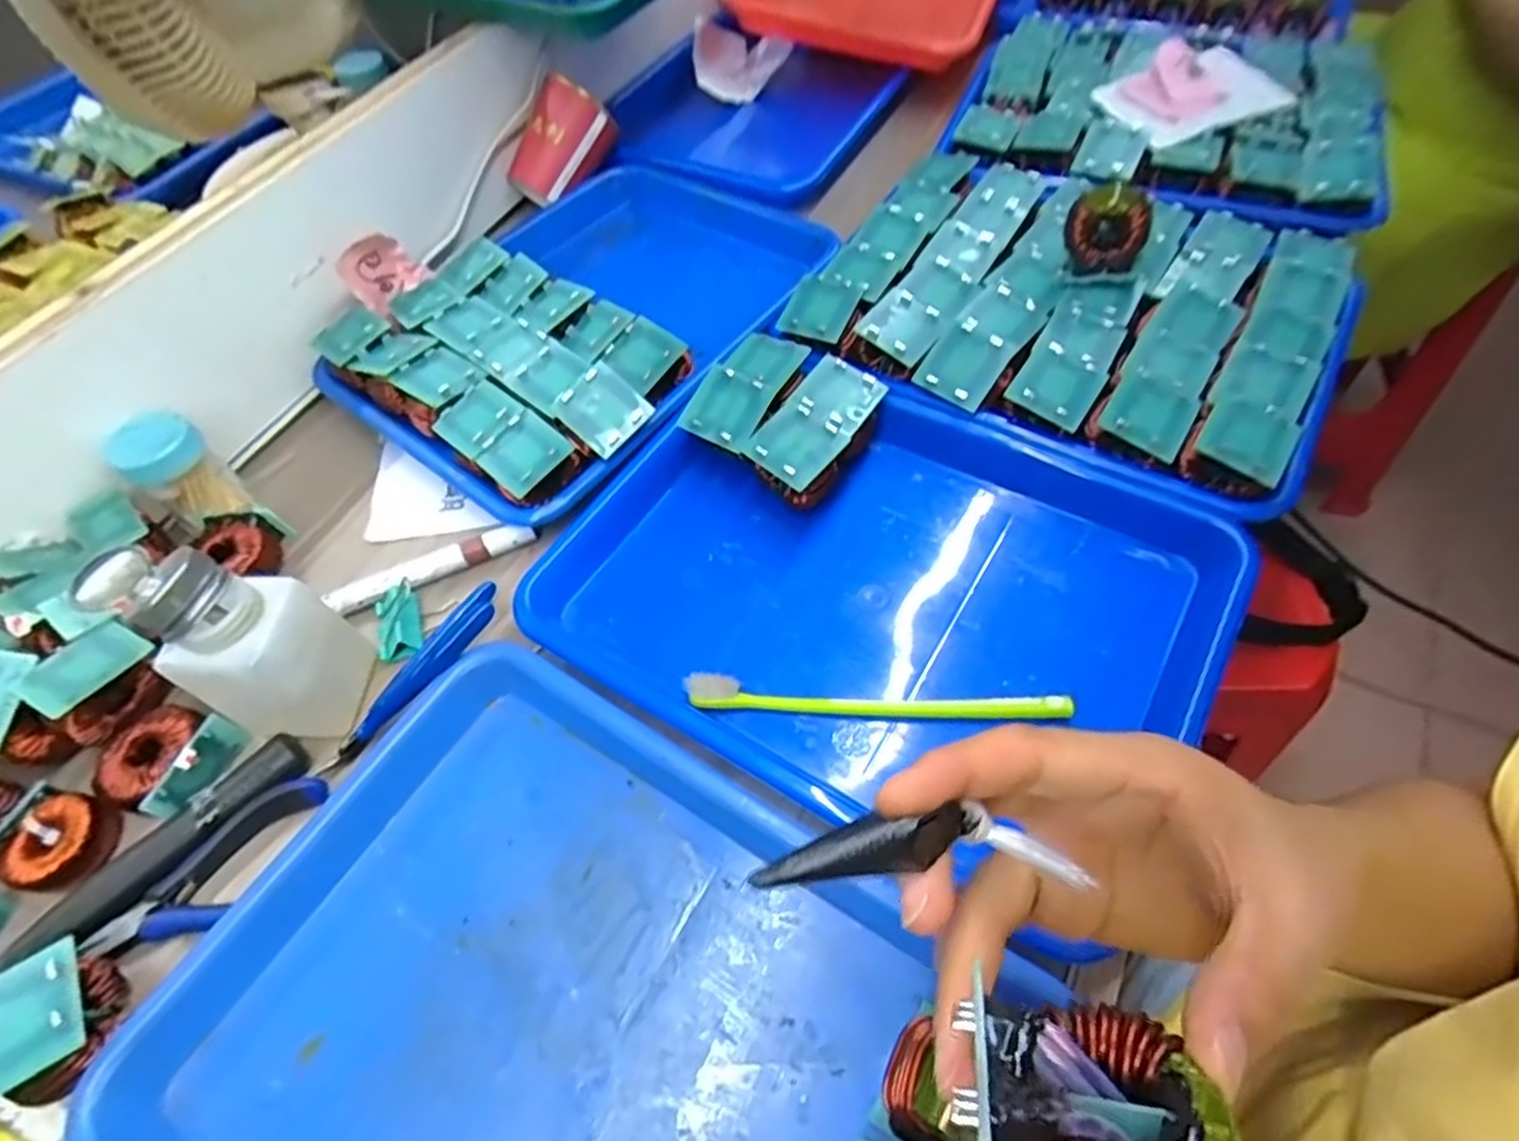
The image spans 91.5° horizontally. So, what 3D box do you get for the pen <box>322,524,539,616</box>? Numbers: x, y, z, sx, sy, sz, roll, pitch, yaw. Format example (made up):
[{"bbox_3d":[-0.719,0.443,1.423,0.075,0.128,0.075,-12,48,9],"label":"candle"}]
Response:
[{"bbox_3d":[-0.190,-0.002,0.433,0.118,0.011,0.013,-23,58,-10],"label":"pen"}]

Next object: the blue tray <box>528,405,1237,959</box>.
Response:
[{"bbox_3d":[0.065,0.009,0.401,0.332,0.034,0.243,25,62,19],"label":"blue tray"}]

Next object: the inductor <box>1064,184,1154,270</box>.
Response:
[{"bbox_3d":[0.216,-0.212,0.458,0.046,0.047,0.026,25,62,19],"label":"inductor"}]

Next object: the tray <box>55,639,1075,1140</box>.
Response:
[{"bbox_3d":[-0.080,0.189,0.292,0.316,0.034,0.245,26,62,20],"label":"tray"}]

